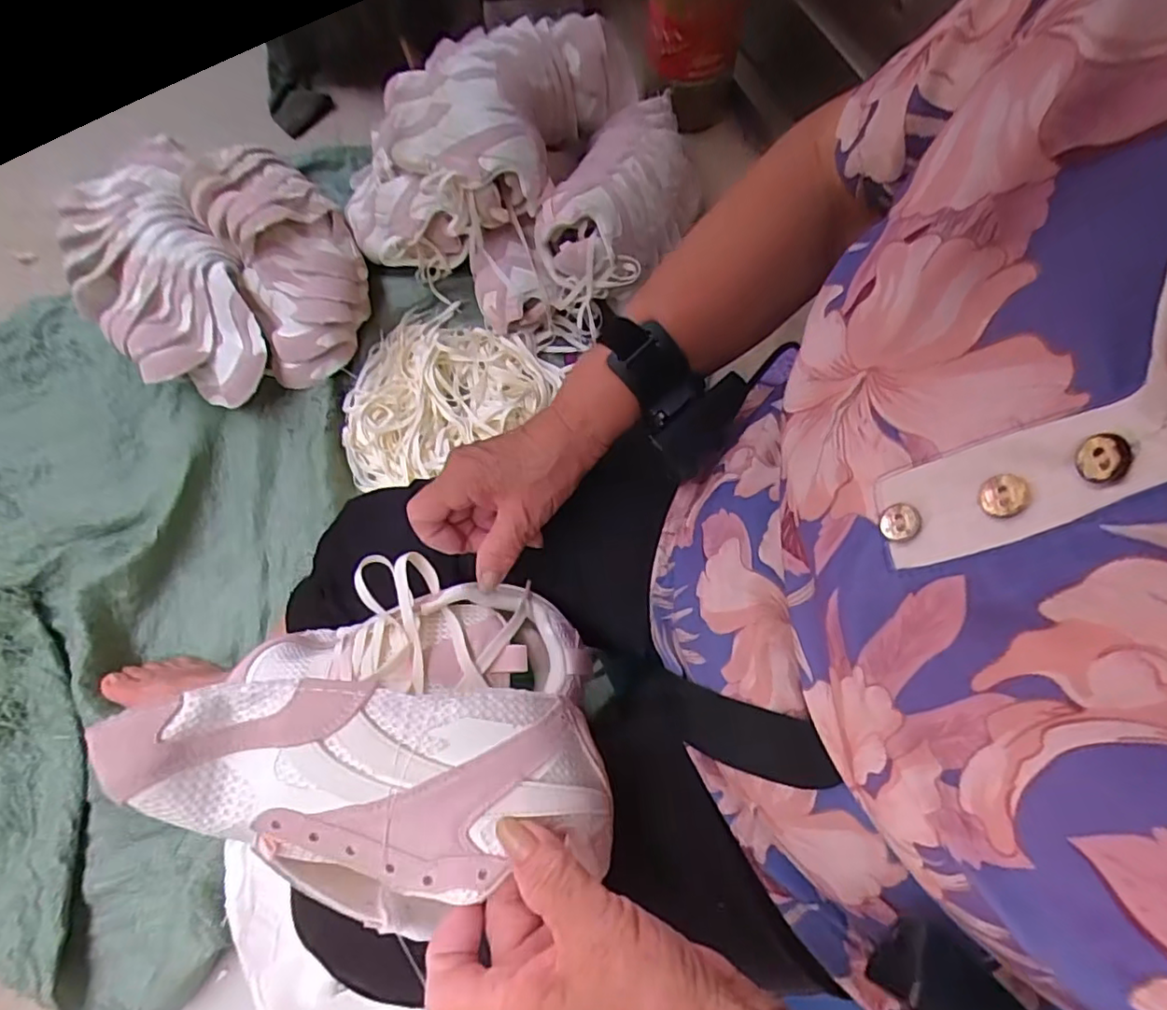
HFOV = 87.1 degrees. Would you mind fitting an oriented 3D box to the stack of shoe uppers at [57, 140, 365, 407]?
[{"bbox_3d":[-0.518,-0.345,0.888,0.402,0.166,0.356,41,70,14],"label":"stack of shoe uppers"}]

